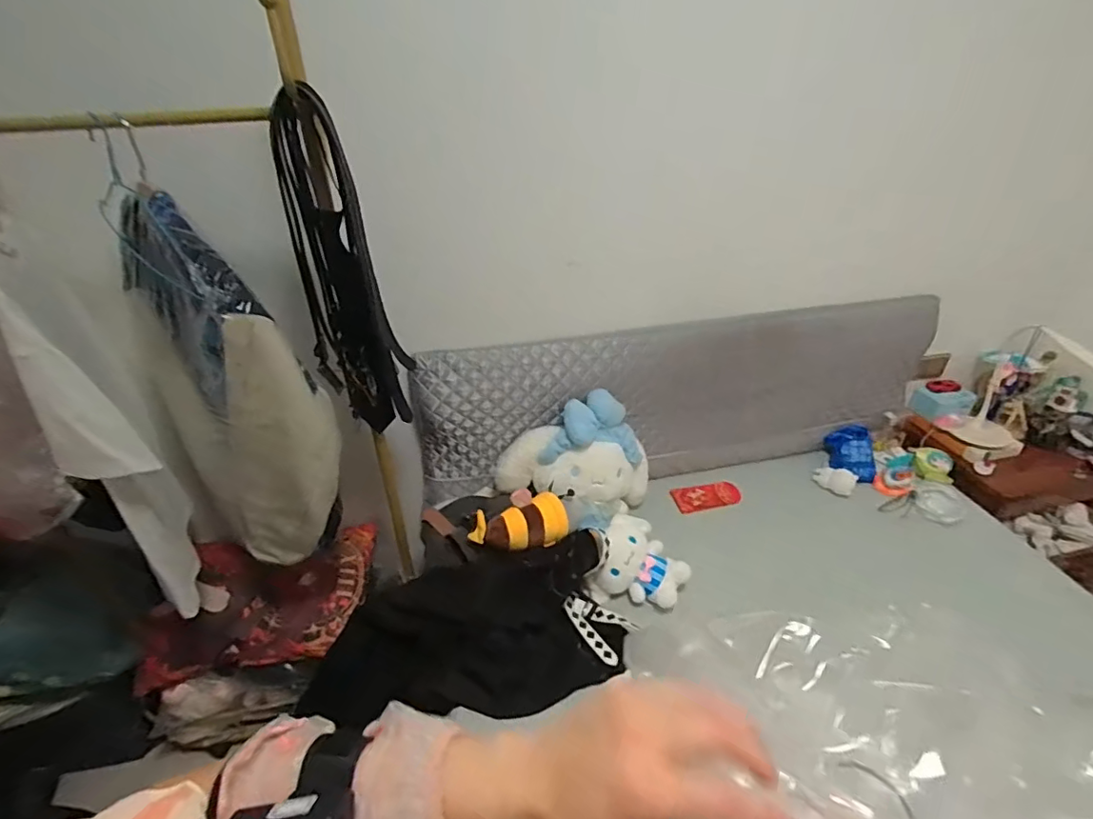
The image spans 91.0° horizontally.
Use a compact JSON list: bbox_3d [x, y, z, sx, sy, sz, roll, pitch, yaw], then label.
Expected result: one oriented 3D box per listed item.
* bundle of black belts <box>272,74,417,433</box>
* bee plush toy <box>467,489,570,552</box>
[{"bbox_3d":[-0.344,-0.209,0.916,0.138,0.560,0.056,-12,36,-15],"label":"bundle of black belts"},{"bbox_3d":[-0.062,0.252,1.211,0.217,0.077,0.099,-10,35,-13],"label":"bee plush toy"}]

